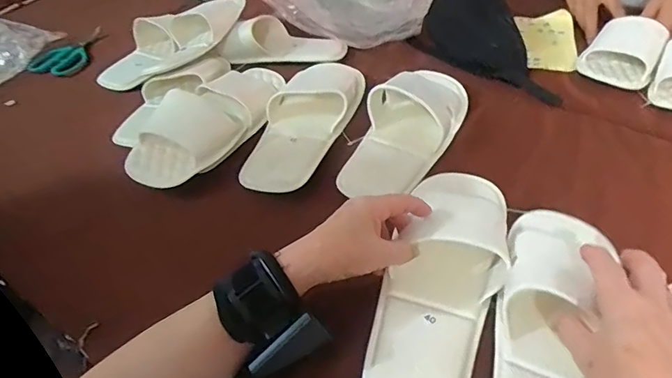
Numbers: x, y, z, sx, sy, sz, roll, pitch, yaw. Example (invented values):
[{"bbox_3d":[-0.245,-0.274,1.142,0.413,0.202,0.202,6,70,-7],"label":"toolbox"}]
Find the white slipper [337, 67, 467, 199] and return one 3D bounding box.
[{"bbox_3d":[0.097,-0.092,0.611,0.119,0.053,0.256,18,48,17],"label":"white slipper"}]

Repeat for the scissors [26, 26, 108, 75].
[{"bbox_3d":[-0.469,-0.244,0.841,0.075,0.017,0.156,25,55,16],"label":"scissors"}]

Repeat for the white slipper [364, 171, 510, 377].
[{"bbox_3d":[0.102,0.081,0.443,0.098,0.060,0.270,17,56,16],"label":"white slipper"}]

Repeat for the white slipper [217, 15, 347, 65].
[{"bbox_3d":[-0.084,-0.245,0.782,0.205,0.059,0.076,1,45,1],"label":"white slipper"}]

